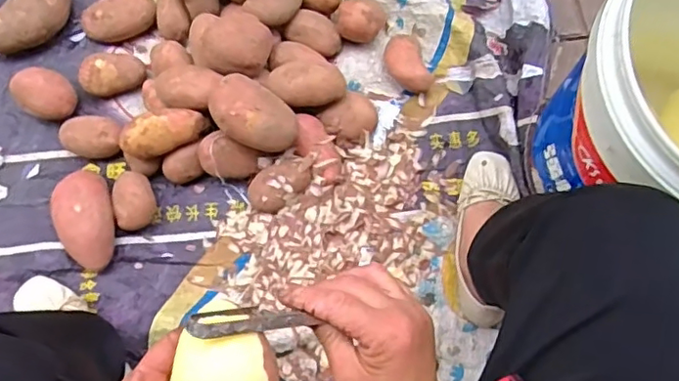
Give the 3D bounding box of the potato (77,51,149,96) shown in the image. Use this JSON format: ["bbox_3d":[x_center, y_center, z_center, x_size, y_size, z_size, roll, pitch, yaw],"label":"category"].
[{"bbox_3d":[-0.346,-0.179,0.884,0.093,0.052,0.063,-26,77,-6],"label":"potato"}]

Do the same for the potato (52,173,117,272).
[{"bbox_3d":[-0.355,0.044,0.818,0.080,0.057,0.138,-18,77,-4],"label":"potato"}]

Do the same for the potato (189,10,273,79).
[{"bbox_3d":[-0.164,-0.208,0.836,0.125,0.070,0.089,12,76,3],"label":"potato"}]

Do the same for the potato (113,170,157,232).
[{"bbox_3d":[-0.291,0.016,0.832,0.054,0.047,0.082,-7,76,-2],"label":"potato"}]

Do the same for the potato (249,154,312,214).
[{"bbox_3d":[-0.085,-0.010,0.837,0.101,0.047,0.062,-35,78,-8],"label":"potato"}]

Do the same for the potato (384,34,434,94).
[{"bbox_3d":[0.105,-0.196,0.892,0.064,0.049,0.100,-21,77,-5],"label":"potato"}]

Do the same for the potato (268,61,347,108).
[{"bbox_3d":[-0.047,-0.149,0.835,0.110,0.057,0.062,-4,76,-1],"label":"potato"}]

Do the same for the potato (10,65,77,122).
[{"bbox_3d":[-0.438,-0.142,0.867,0.086,0.061,0.072,33,78,8],"label":"potato"}]

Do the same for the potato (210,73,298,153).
[{"bbox_3d":[-0.117,-0.104,0.789,0.118,0.057,0.078,30,78,7],"label":"potato"}]

